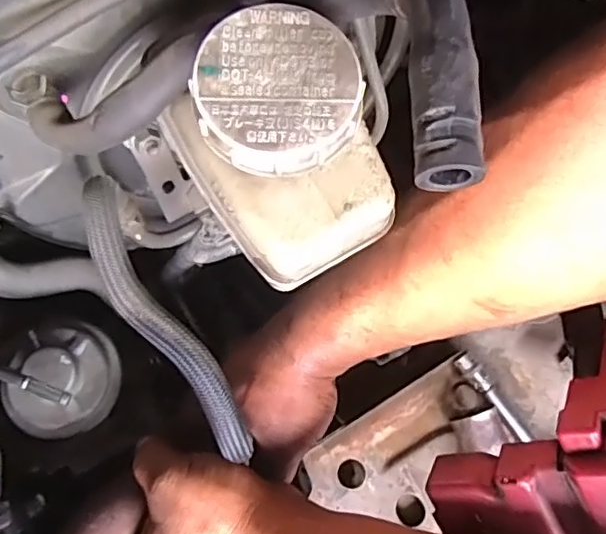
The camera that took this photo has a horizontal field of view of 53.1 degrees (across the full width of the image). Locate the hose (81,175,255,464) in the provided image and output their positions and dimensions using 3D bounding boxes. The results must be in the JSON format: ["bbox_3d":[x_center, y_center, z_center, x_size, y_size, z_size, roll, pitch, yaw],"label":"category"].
[{"bbox_3d":[-0.066,0.025,0.282,0.026,0.026,0.145,-32,87,-8],"label":"hose"}]

